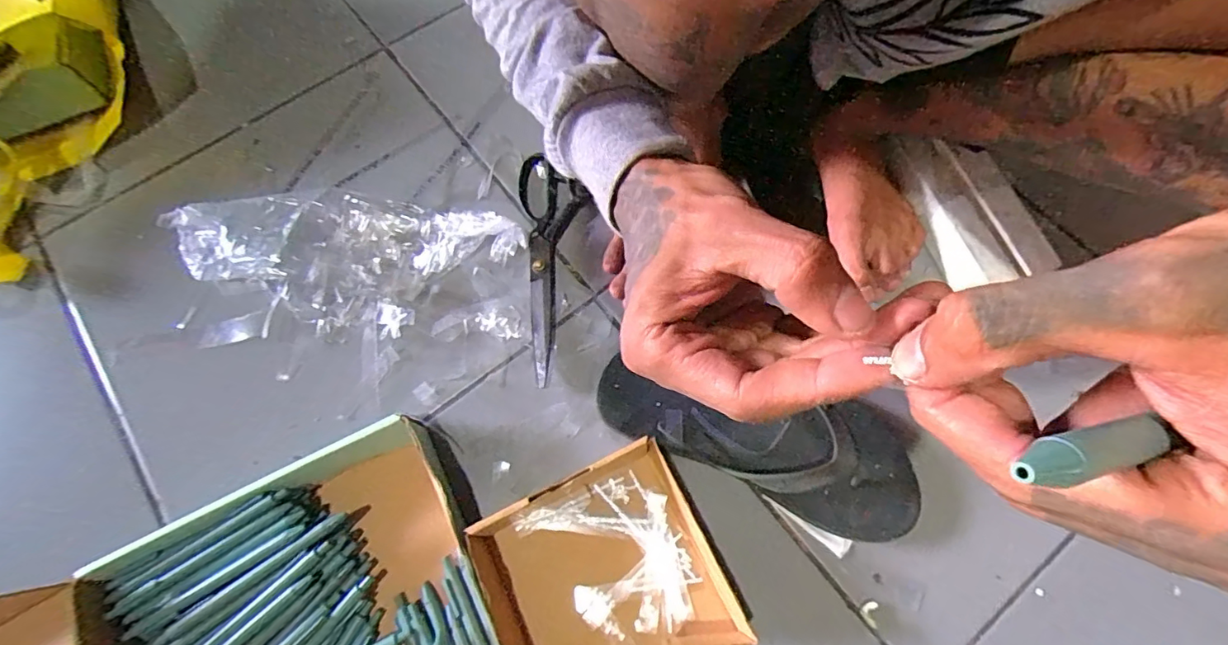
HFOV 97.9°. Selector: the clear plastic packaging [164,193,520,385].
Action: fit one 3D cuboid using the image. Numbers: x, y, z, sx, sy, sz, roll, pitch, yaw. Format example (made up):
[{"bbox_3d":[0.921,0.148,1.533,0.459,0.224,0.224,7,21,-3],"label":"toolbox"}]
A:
[{"bbox_3d":[-0.257,-0.046,0.493,0.288,0.057,0.176,8,70,4],"label":"clear plastic packaging"}]

